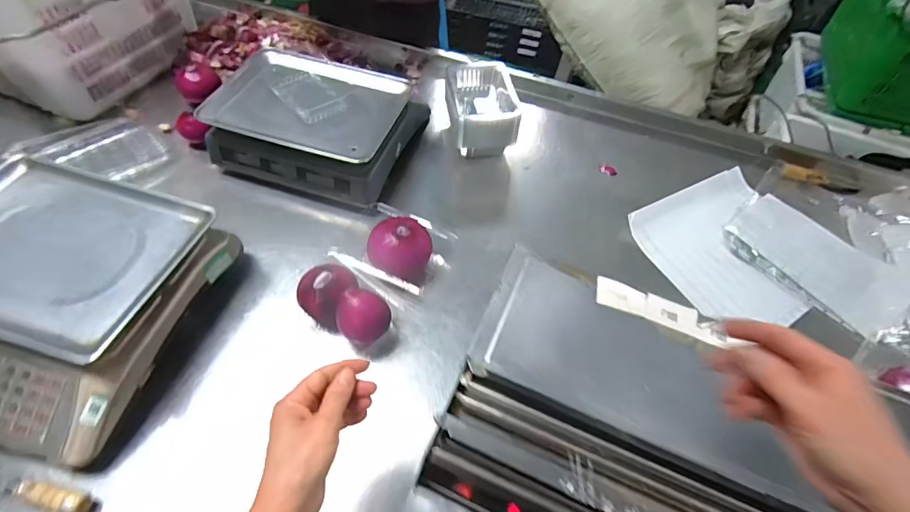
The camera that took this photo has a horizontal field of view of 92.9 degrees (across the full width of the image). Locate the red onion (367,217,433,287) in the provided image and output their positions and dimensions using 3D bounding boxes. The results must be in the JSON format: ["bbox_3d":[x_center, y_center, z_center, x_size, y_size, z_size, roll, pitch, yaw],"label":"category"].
[{"bbox_3d":[-0.089,-0.018,0.696,0.099,0.078,0.094,15,55,7],"label":"red onion"}]

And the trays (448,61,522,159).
[{"bbox_3d":[0.053,-0.305,0.903,0.133,0.102,0.188,-3,55,-7],"label":"trays"}]

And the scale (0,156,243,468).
[{"bbox_3d":[-0.545,0.049,0.569,0.342,0.105,0.344,14,55,6],"label":"scale"}]

